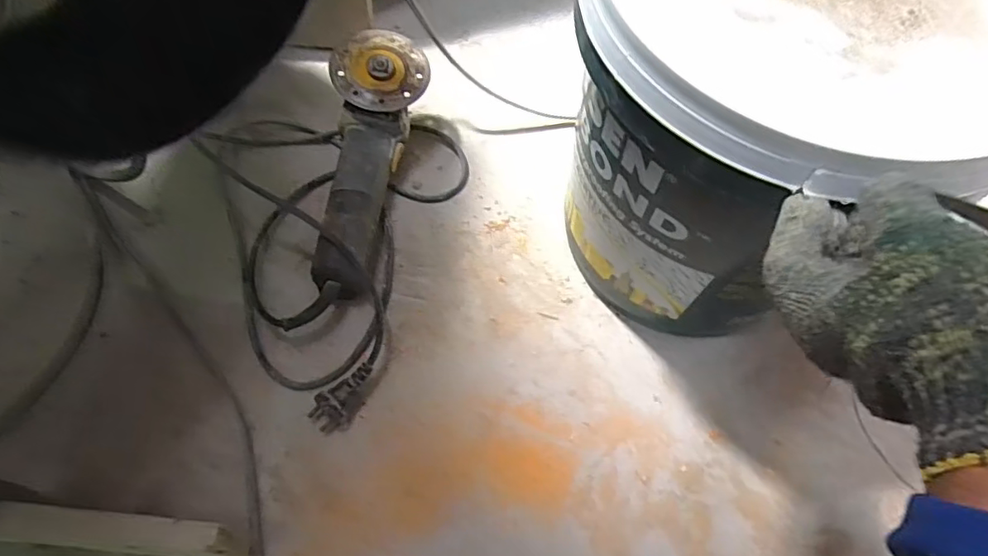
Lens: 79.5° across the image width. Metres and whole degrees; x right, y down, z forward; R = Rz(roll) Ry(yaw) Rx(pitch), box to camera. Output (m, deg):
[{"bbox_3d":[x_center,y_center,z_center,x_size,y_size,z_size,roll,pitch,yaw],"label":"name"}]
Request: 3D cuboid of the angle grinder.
[{"bbox_3d":[-0.121,-0.120,0.620,0.097,0.095,0.283,1,64,-1],"label":"angle grinder"}]

